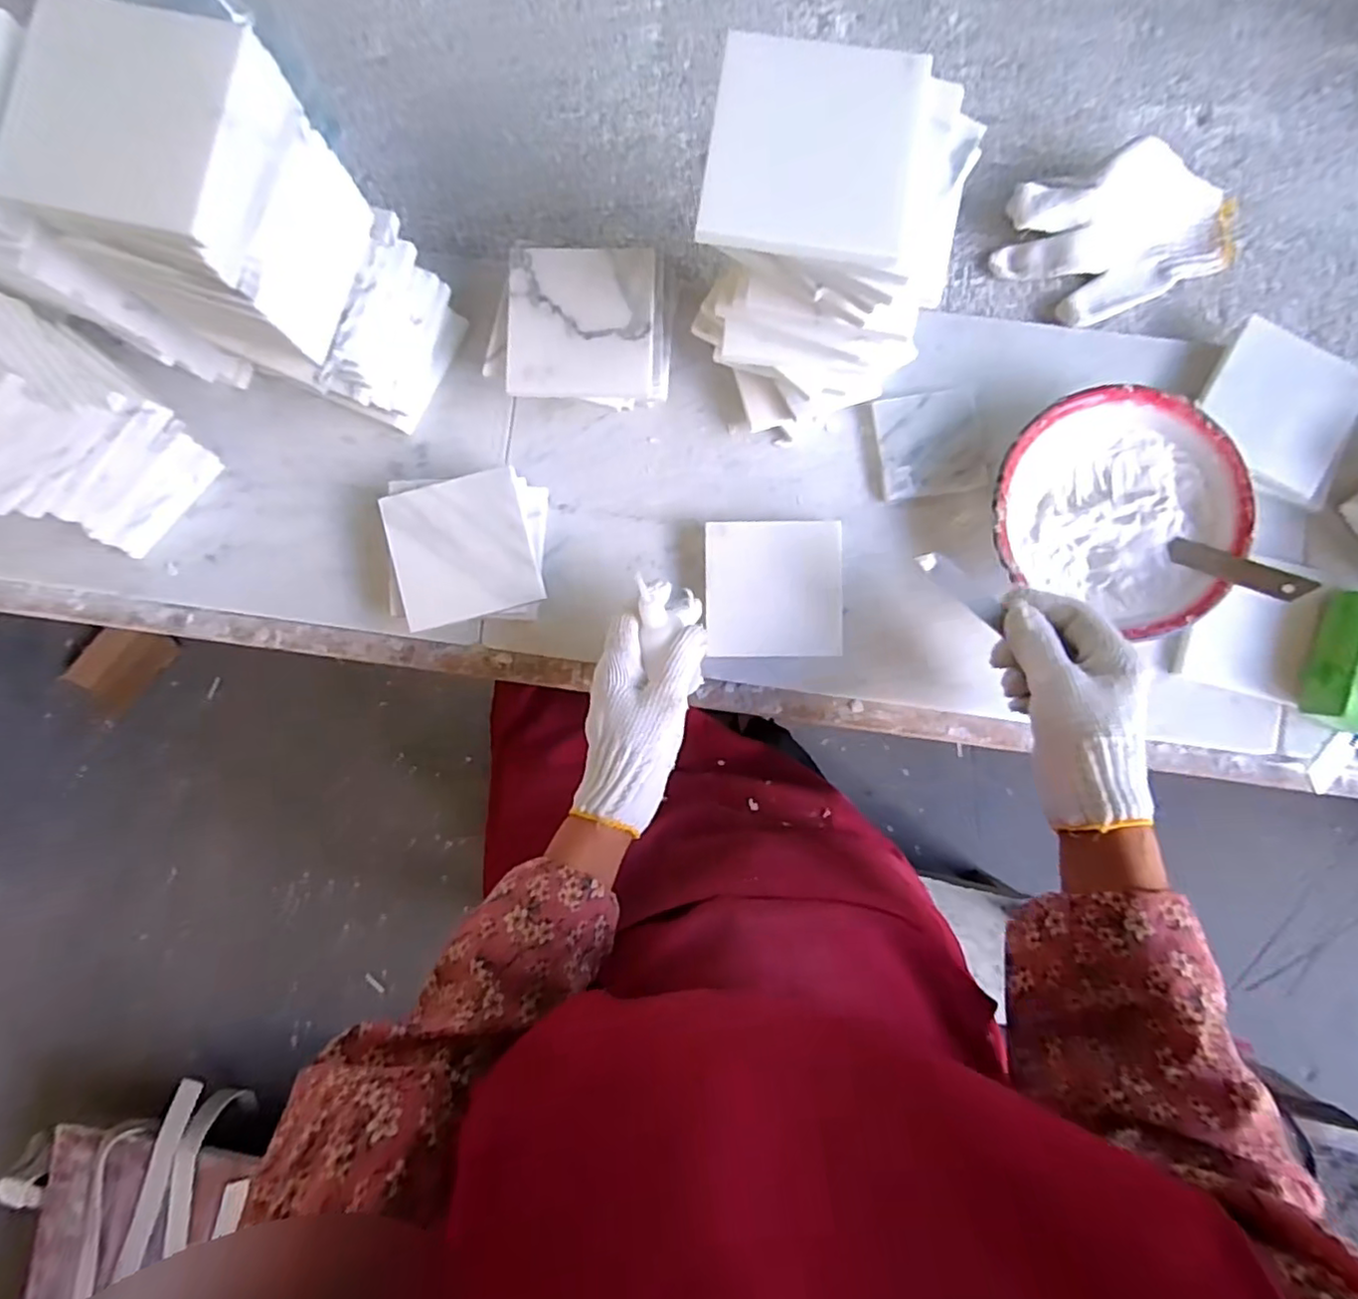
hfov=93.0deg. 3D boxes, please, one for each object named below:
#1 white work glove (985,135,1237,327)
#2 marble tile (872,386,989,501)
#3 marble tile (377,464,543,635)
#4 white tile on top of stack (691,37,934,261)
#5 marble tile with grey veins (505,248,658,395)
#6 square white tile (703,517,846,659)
[{"bbox_3d":[0.339,-0.320,0.489,0.183,0.046,0.109,-22,87,0],"label":"white work glove"},{"bbox_3d":[0.192,-0.157,0.489,0.078,0.007,0.077,-10,88,1],"label":"marble tile"},{"bbox_3d":[-0.157,-0.073,0.462,0.100,0.009,0.100,-14,87,3],"label":"marble tile"},{"bbox_3d":[0.065,-0.242,0.311,0.097,0.008,0.098,9,89,4],"label":"white tile on top of stack"},{"bbox_3d":[-0.068,-0.227,0.449,0.100,0.013,0.099,1,88,4],"label":"marble tile with grey veins"},{"bbox_3d":[0.071,-0.044,0.478,0.099,0.005,0.099,-1,94,3],"label":"square white tile"}]

